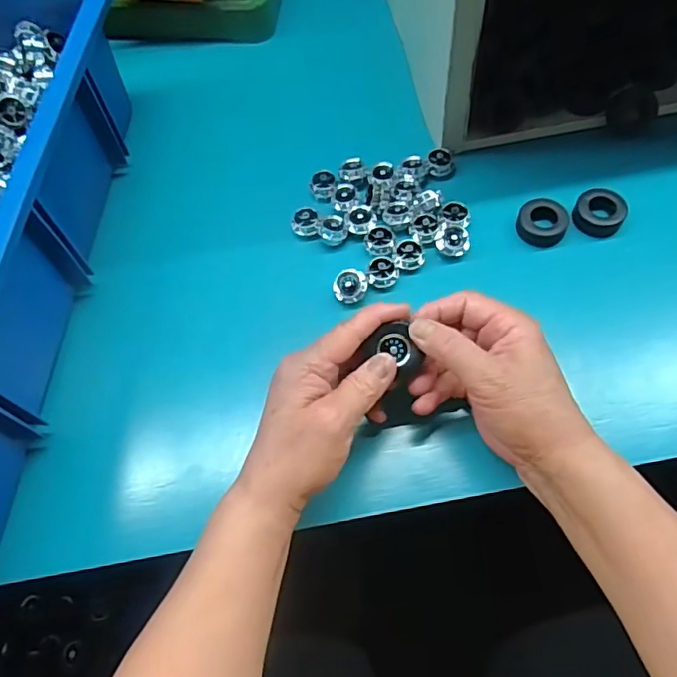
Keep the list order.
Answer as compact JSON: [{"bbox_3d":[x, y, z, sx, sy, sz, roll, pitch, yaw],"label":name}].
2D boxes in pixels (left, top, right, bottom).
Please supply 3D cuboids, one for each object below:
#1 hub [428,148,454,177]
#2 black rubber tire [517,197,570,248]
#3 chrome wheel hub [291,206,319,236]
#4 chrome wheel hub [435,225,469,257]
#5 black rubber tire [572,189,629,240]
[{"bbox_3d":[0.086,-0.147,0.474,0.020,0.013,0.021,-1,66,3],"label":"hub"},{"bbox_3d":[0.159,-0.090,0.439,0.037,0.013,0.038,-1,66,3],"label":"black rubber tire"},{"bbox_3d":[-0.027,-0.094,0.452,0.022,0.008,0.022,-1,66,3],"label":"chrome wheel hub"},{"bbox_3d":[0.088,-0.074,0.436,0.025,0.016,0.020,15,68,10],"label":"chrome wheel hub"},{"bbox_3d":[0.204,-0.098,0.443,0.038,0.017,0.036,-1,66,3],"label":"black rubber tire"}]

